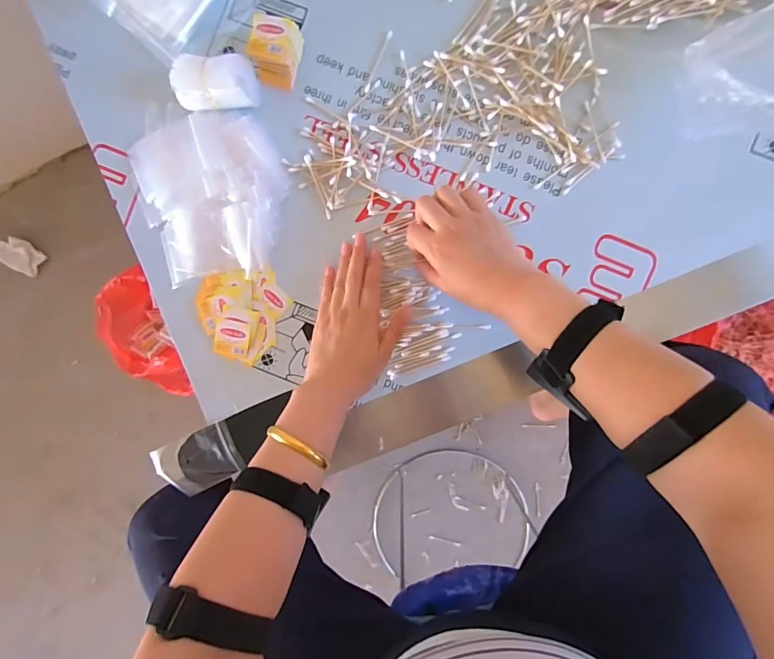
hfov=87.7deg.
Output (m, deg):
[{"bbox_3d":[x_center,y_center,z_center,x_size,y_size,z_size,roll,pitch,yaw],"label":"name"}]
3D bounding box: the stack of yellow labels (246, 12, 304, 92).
[{"bbox_3d":[-0.122,-0.304,0.440,0.047,0.041,0.062,13,92,4],"label":"stack of yellow labels"}]

